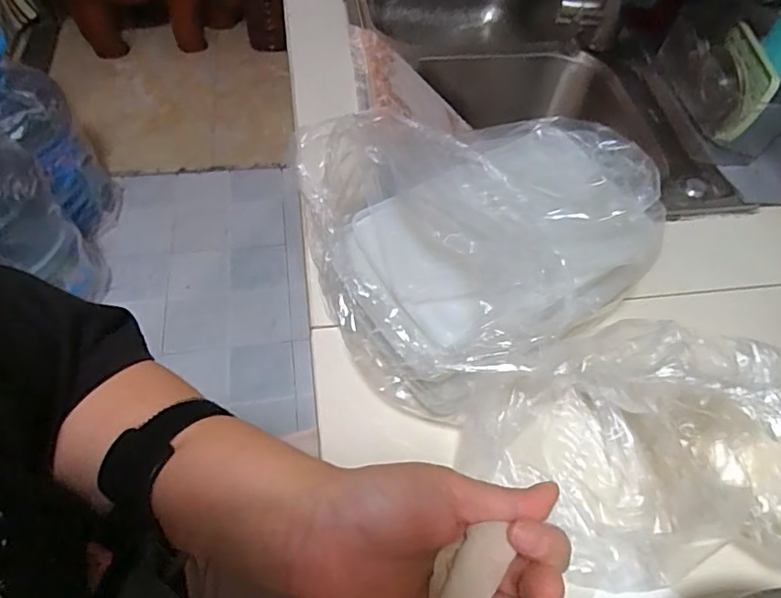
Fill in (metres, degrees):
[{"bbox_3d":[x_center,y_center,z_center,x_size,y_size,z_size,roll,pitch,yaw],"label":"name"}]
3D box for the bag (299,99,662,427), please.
[{"bbox_3d":[0.079,-0.046,0.456,0.268,0.102,0.242,-14,61,-13],"label":"bag"}]

